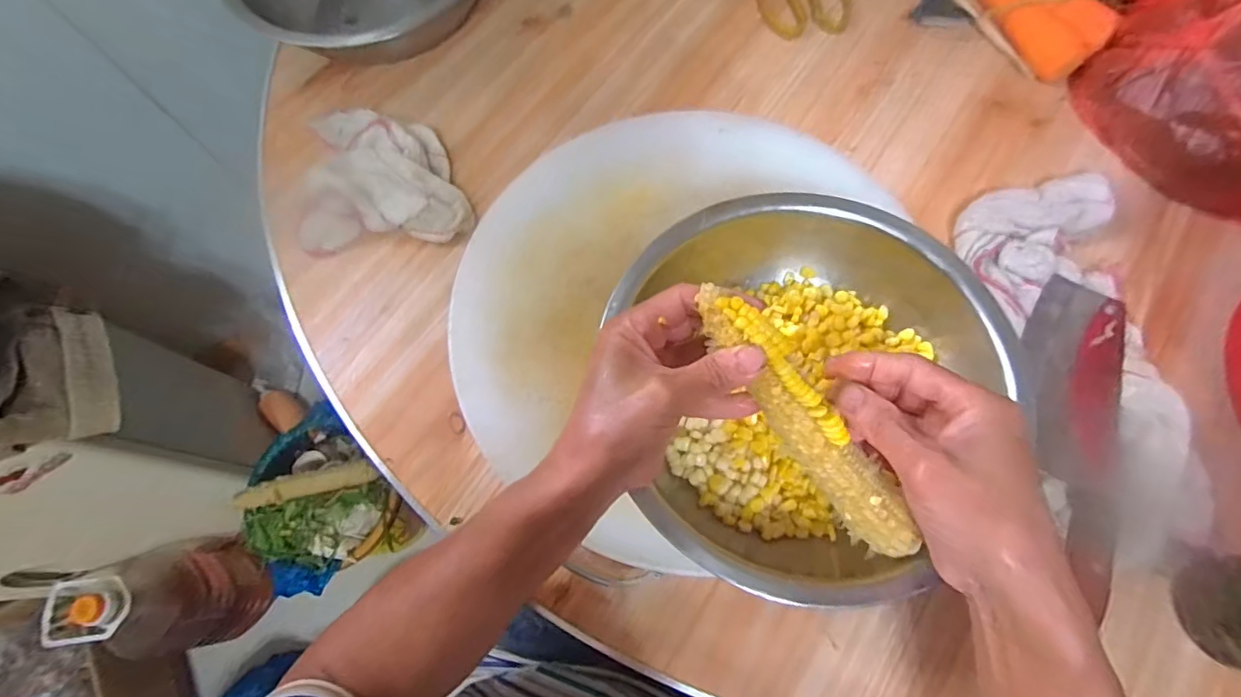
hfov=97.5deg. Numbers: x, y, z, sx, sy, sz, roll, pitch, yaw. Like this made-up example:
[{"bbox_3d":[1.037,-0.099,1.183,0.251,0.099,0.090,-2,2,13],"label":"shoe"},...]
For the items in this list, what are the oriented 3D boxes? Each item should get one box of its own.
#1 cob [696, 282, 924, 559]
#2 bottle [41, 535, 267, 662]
[{"bbox_3d":[0.111,0.045,0.312,0.033,0.028,0.194,-40,100,-12],"label":"cob"},{"bbox_3d":[-0.787,0.433,0.960,0.155,0.309,0.177,27,73,11],"label":"bottle"}]

